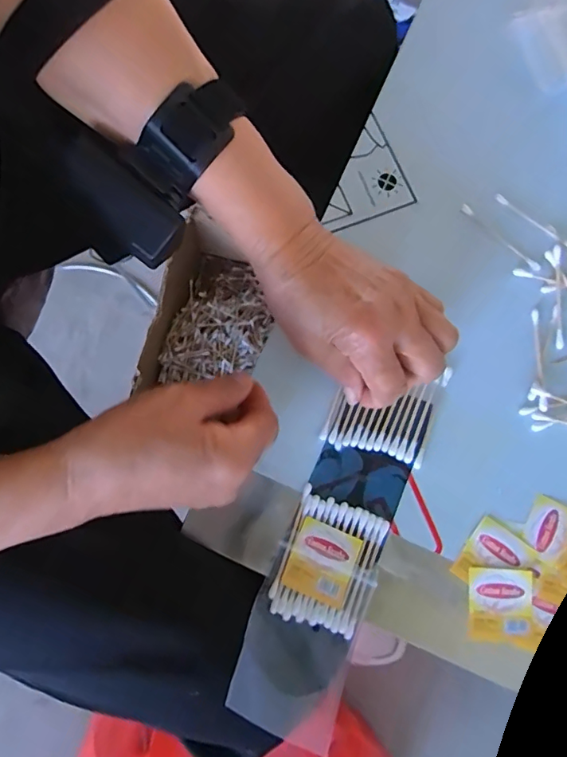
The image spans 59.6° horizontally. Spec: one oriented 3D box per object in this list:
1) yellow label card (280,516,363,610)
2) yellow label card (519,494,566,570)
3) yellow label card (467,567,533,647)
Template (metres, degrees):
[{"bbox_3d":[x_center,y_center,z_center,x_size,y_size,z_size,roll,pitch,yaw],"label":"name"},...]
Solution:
[{"bbox_3d":[0.024,0.115,0.311,0.040,0.004,0.043,22,69,3],"label":"yellow label card"},{"bbox_3d":[0.172,0.099,0.321,0.034,0.004,0.038,29,81,7],"label":"yellow label card"},{"bbox_3d":[0.137,0.144,0.312,0.039,0.004,0.043,4,79,2],"label":"yellow label card"}]

